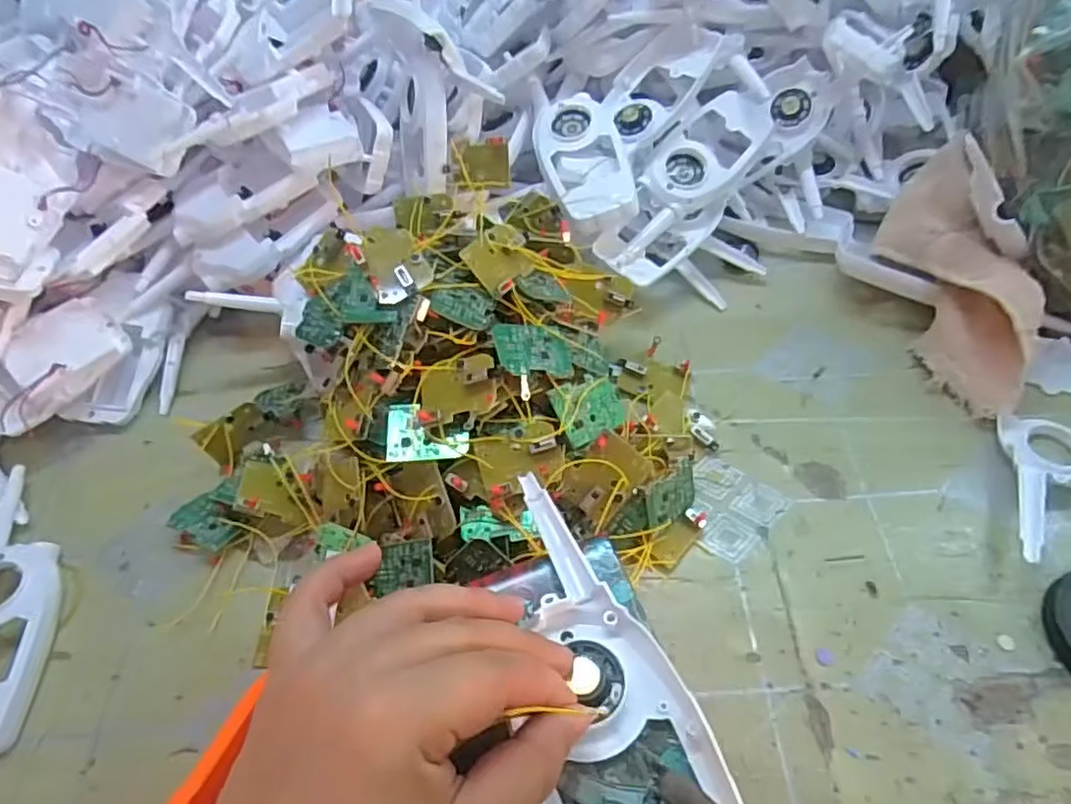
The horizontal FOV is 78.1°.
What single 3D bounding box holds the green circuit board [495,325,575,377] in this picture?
[{"bbox_3d":[0.000,-0.028,0.359,0.044,0.004,0.033,0,57,-26],"label":"green circuit board"}]

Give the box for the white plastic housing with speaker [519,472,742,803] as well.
[{"bbox_3d":[0.025,0.098,0.230,0.057,0.015,0.162,-14,51,-5],"label":"white plastic housing with speaker"}]

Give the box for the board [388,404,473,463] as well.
[{"bbox_3d":[-0.057,0.015,0.347,0.042,0.006,0.032,-2,63,-2],"label":"board"}]

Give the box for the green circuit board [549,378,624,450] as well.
[{"bbox_3d":[0.031,0.005,0.363,0.046,0.005,0.032,-17,89,-34],"label":"green circuit board"}]

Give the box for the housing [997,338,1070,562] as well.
[{"bbox_3d":[0.294,0.026,0.374,0.055,0.019,0.162,26,59,23],"label":"housing"}]

